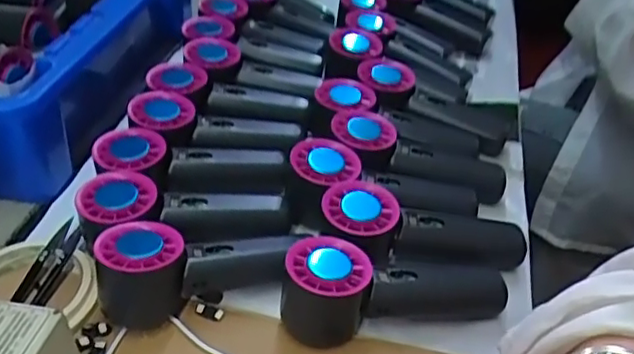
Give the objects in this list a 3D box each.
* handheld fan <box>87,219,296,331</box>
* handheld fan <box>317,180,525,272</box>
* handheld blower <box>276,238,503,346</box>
[{"bbox_3d":[-0.082,0.060,0.435,0.141,0.058,0.049,-11,40,-14],"label":"handheld fan"},{"bbox_3d":[0.080,0.048,0.472,0.162,0.050,0.054,13,36,-13],"label":"handheld fan"},{"bbox_3d":[0.054,0.072,0.426,0.151,0.058,0.049,-8,39,-10],"label":"handheld blower"}]

